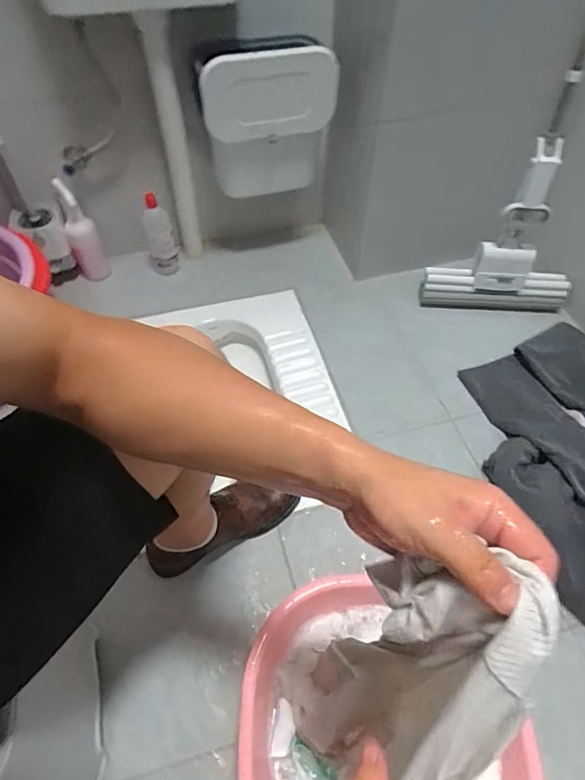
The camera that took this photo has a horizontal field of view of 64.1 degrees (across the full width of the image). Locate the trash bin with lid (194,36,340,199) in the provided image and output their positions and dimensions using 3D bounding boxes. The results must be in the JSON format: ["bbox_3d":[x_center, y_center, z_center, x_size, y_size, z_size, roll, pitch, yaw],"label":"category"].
[{"bbox_3d":[-0.041,-0.501,0.910,0.250,0.301,0.143,-9,55,-6],"label":"trash bin with lid"}]

